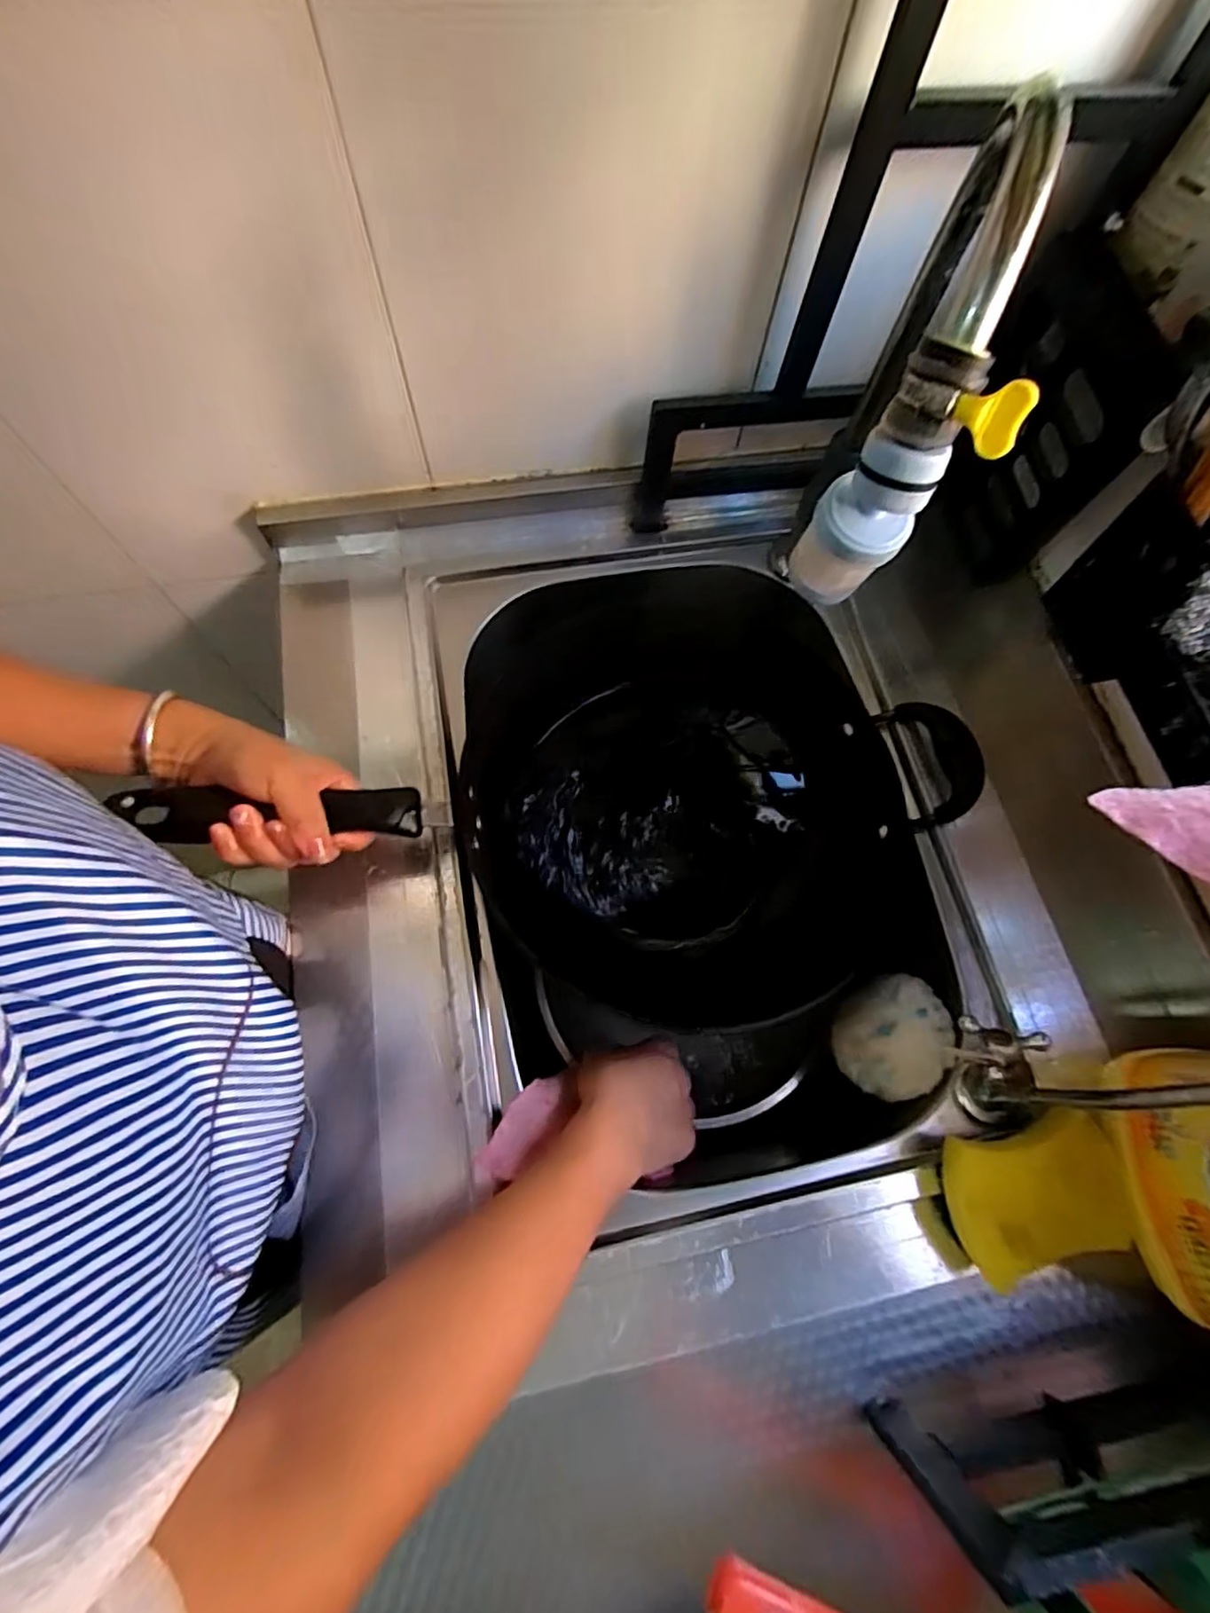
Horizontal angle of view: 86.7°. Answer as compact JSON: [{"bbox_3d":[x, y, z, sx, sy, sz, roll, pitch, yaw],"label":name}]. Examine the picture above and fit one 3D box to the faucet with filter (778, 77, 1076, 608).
[{"bbox_3d":[0.144,-0.180,0.284,0.060,0.159,0.129,26,71,7],"label":"faucet with filter"}]

